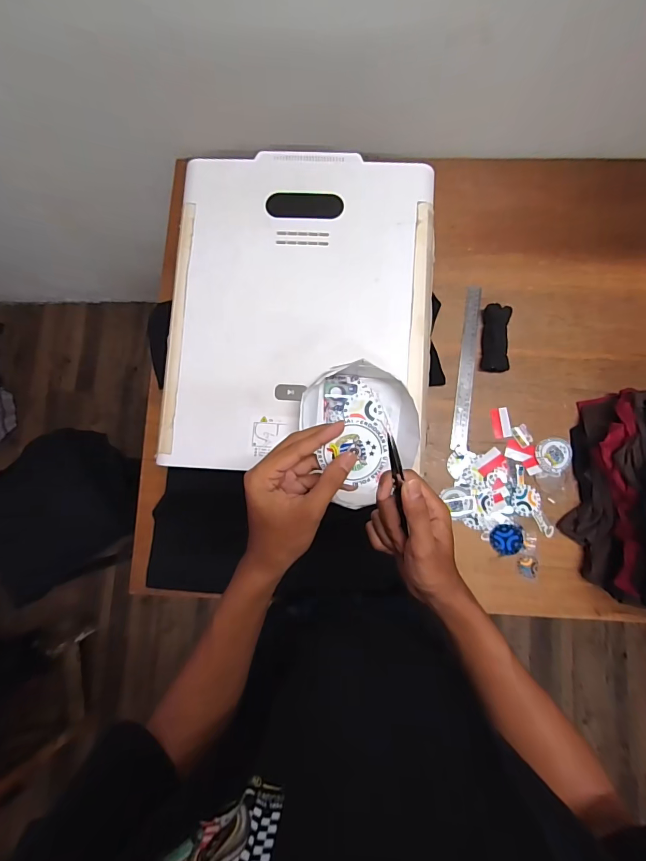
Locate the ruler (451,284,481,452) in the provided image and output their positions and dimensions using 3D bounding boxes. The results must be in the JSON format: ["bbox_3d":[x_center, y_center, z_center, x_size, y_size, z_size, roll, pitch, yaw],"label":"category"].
[{"bbox_3d":[0.275,-0.122,0.744,0.030,0.007,0.314,6,84,14],"label":"ruler"}]

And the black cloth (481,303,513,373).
[{"bbox_3d":[0.327,-0.172,0.731,0.047,0.027,0.123,3,83,4],"label":"black cloth"}]

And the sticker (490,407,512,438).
[{"bbox_3d":[0.335,-0.014,0.730,0.033,0.004,0.057,-6,82,3],"label":"sticker"}]

